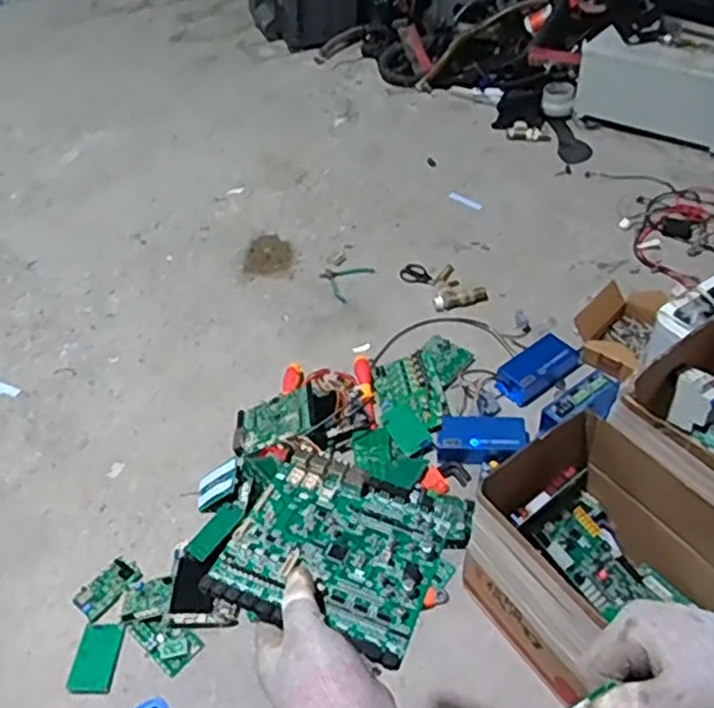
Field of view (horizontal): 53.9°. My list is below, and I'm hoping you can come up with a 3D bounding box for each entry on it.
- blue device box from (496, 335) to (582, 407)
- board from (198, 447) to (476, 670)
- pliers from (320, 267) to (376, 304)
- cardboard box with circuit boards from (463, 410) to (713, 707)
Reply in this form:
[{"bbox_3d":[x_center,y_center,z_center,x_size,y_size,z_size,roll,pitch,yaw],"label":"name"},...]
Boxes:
[{"bbox_3d":[0.351,0.029,1.372,0.169,0.039,0.091,-33,52,-22],"label":"blue device box"},{"bbox_3d":[-0.009,0.149,0.549,0.167,0.012,0.160,16,37,12],"label":"board"},{"bbox_3d":[-0.034,-0.181,1.671,0.113,0.012,0.123,27,56,28],"label":"pliers"},{"bbox_3d":[0.332,0.301,0.969,0.246,0.265,0.319,-28,49,-20],"label":"cardboard box with circuit boards"}]

